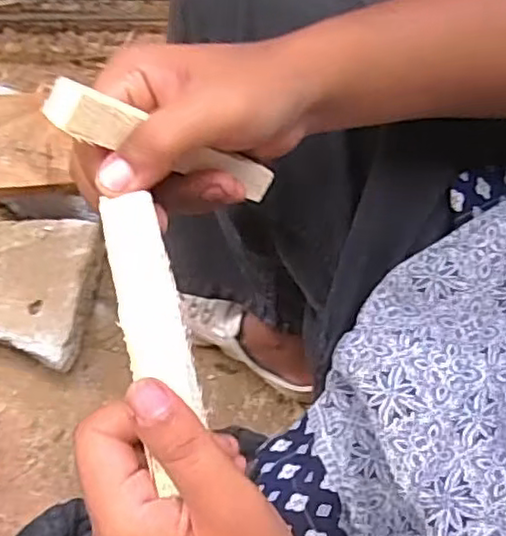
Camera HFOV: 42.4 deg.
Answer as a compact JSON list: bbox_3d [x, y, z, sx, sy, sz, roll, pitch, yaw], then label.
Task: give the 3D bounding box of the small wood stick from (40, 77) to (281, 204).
[{"bbox_3d":[-0.034,-0.055,0.302,0.018,0.128,0.019,-16,69,39],"label":"small wood stick"}]

